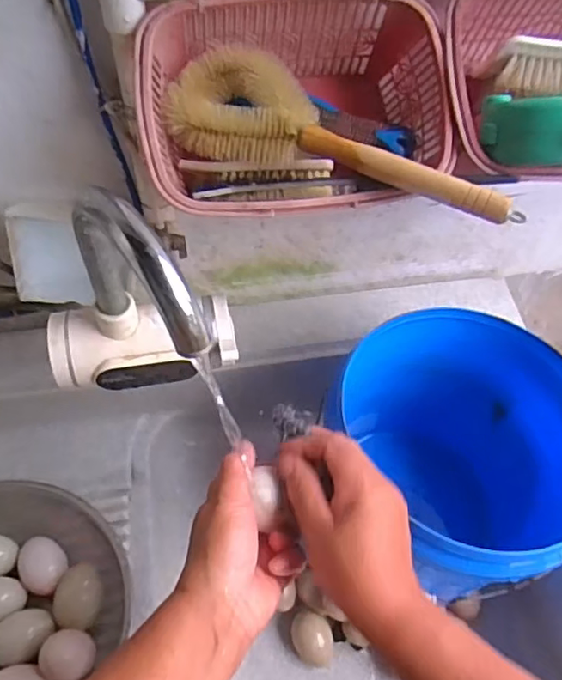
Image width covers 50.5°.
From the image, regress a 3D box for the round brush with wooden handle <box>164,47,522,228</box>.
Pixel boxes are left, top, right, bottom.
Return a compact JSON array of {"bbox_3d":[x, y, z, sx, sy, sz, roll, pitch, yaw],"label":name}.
[{"bbox_3d":[0.034,-0.128,0.397,0.249,0.038,0.086,29,63,18],"label":"round brush with wooden handle"}]

